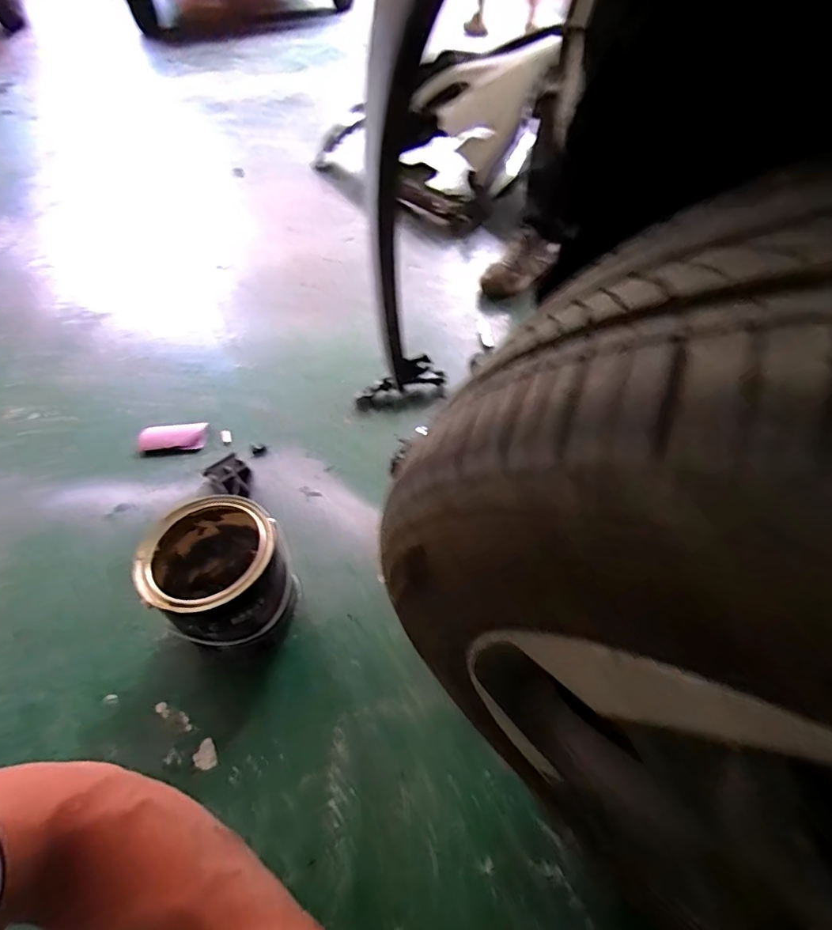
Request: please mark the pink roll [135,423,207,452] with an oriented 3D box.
[{"bbox_3d":[-0.458,-0.053,0.956,0.121,0.022,0.059,-8,50,-4],"label":"pink roll"}]

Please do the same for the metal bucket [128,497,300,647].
[{"bbox_3d":[-0.251,0.148,0.668,0.168,0.164,0.157,-1,49,1],"label":"metal bucket"}]

